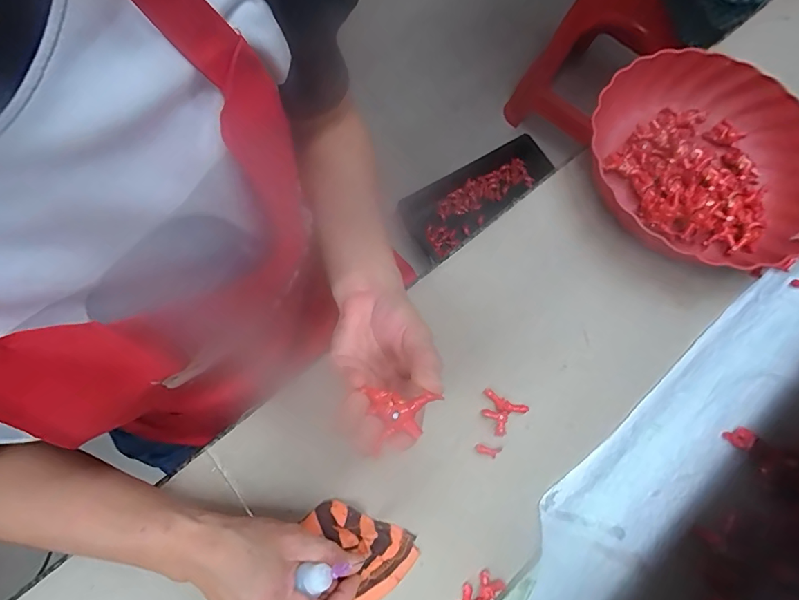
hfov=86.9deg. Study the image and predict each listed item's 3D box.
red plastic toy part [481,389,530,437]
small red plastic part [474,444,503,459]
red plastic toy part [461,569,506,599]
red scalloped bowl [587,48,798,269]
[{"bbox_3d":[0.091,0.104,0.382,0.040,0.009,0.033,25,74,7],"label":"red plastic toy part"},{"bbox_3d":[0.079,0.134,0.374,0.024,0.004,0.010,9,73,2],"label":"small red plastic part"},{"bbox_3d":[0.064,0.237,0.341,0.042,0.005,0.020,-33,76,-10],"label":"red plastic toy part"},{"bbox_3d":[0.316,-0.148,0.444,0.230,0.057,0.223,0,72,-1],"label":"red scalloped bowl"}]

